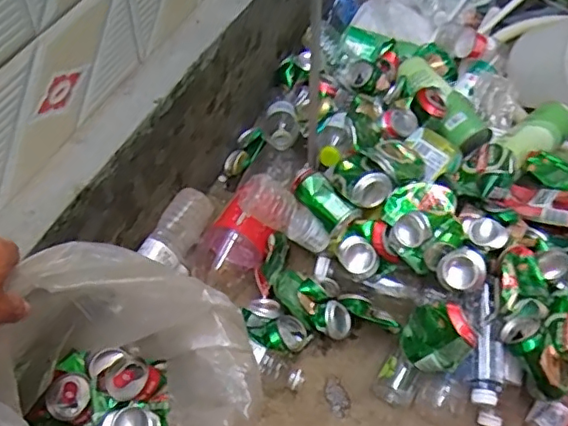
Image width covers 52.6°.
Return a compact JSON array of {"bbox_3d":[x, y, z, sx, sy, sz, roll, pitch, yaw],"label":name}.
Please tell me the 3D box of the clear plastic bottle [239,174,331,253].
[{"bbox_3d":[0.005,0.007,0.890,0.157,0.060,0.051,38,51,-21],"label":"clear plastic bottle"}]

